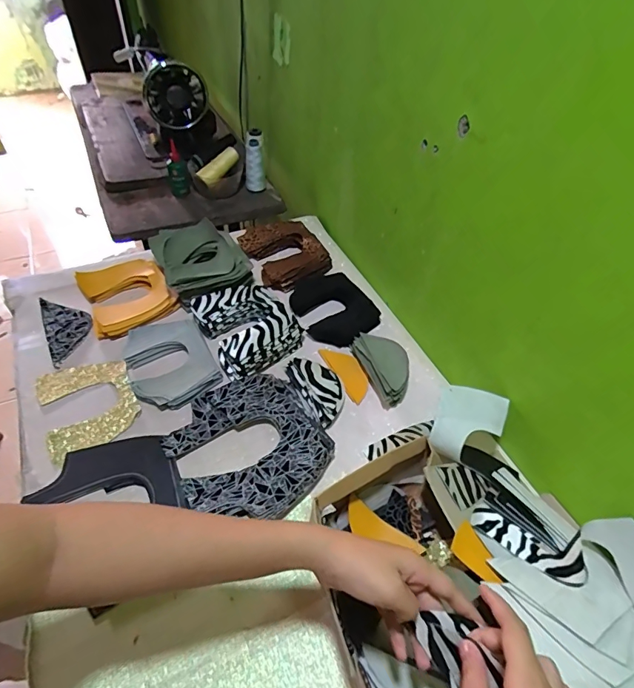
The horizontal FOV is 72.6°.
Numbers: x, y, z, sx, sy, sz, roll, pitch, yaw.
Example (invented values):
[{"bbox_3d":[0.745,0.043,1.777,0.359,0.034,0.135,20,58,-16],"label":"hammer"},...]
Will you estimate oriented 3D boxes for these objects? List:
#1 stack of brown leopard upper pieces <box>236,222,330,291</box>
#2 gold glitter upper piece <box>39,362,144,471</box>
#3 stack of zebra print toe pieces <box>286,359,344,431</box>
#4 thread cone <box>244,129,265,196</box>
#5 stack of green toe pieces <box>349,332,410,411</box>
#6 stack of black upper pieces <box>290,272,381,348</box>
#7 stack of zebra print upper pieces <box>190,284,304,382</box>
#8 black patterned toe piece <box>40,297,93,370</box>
[{"bbox_3d":[-0.058,-0.181,0.845,0.140,0.034,0.160,-20,54,-21],"label":"stack of brown leopard upper pieces"},{"bbox_3d":[-0.329,0.085,0.623,0.121,0.010,0.156,-22,55,-21],"label":"gold glitter upper piece"},{"bbox_3d":[0.004,0.070,0.648,0.067,0.029,0.113,-16,52,-18],"label":"stack of zebra print toe pieces"},{"bbox_3d":[-0.147,-0.424,1.018,0.048,0.126,0.047,-5,49,-9],"label":"thread cone"},{"bbox_3d":[0.105,0.032,0.681,0.067,0.045,0.128,-17,52,-18],"label":"stack of green toe pieces"},{"bbox_3d":[0.026,-0.068,0.773,0.124,0.038,0.171,-20,54,-21],"label":"stack of black upper pieces"},{"bbox_3d":[-0.111,-0.033,0.711,0.142,0.046,0.172,-23,55,-23],"label":"stack of zebra print upper pieces"},{"bbox_3d":[-0.407,-0.029,0.706,0.071,0.012,0.141,-18,53,-20],"label":"black patterned toe piece"}]

